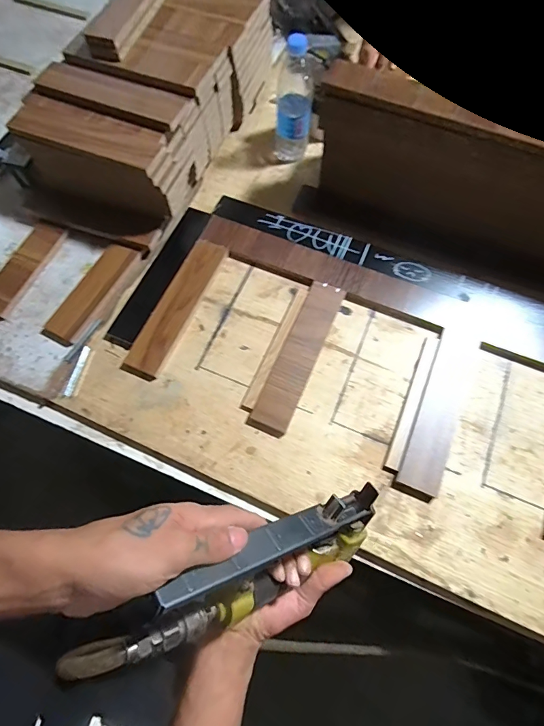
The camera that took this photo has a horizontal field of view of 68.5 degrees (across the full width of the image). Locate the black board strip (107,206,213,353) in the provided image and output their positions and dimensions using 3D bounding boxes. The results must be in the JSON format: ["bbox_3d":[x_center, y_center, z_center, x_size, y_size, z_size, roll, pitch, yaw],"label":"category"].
[{"bbox_3d":[-0.197,-0.159,0.720,0.056,0.018,0.300,23,70,10],"label":"black board strip"}]

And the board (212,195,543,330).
[{"bbox_3d":[0.242,-0.166,0.708,0.741,0.011,0.069,23,70,10],"label":"board"}]

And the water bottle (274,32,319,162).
[{"bbox_3d":[0.042,-0.481,0.747,0.071,0.208,0.069,2,68,2],"label":"water bottle"}]

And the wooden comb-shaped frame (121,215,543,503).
[{"bbox_3d":[0.166,0.001,0.647,0.742,0.025,0.332,21,68,10],"label":"wooden comb-shaped frame"}]

